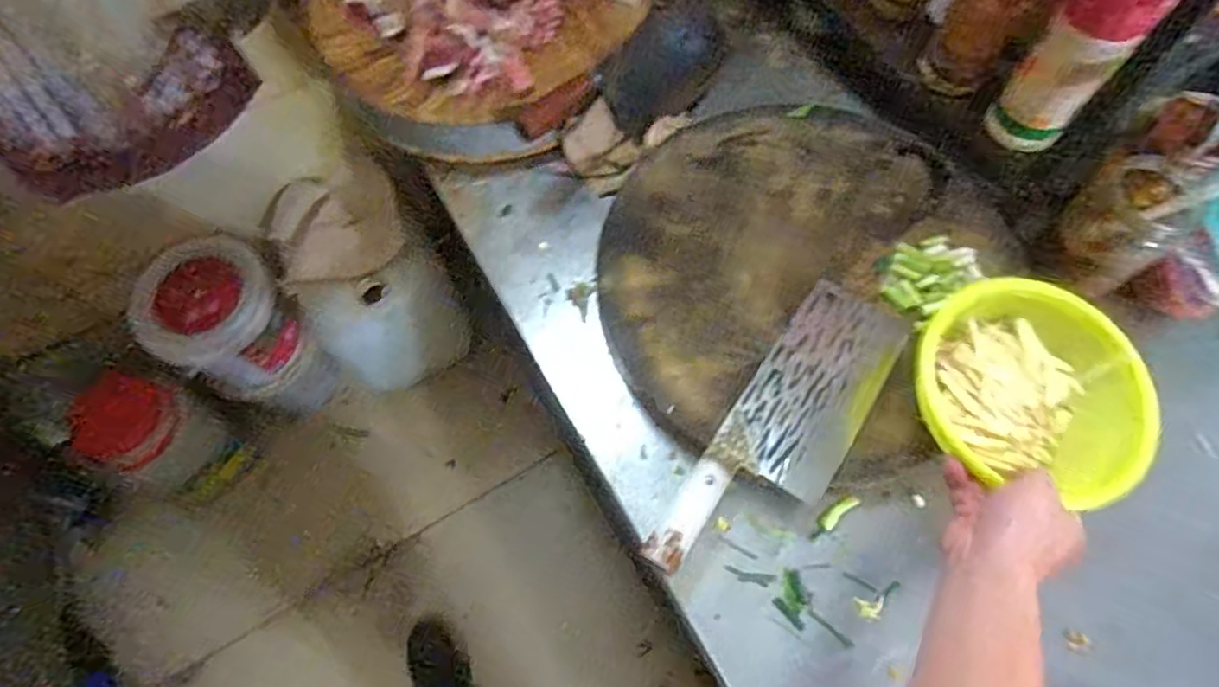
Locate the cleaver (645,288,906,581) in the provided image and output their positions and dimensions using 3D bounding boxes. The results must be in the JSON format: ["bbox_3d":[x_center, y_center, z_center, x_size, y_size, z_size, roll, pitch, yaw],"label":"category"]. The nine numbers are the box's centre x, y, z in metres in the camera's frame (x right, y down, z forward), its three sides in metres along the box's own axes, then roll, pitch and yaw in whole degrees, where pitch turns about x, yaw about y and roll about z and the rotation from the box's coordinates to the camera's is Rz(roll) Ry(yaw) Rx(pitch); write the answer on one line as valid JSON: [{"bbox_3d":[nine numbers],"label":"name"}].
[{"bbox_3d":[0.156,0.077,0.557,0.099,0.034,0.308,33,72,13],"label":"cleaver"}]

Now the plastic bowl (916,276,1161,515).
[{"bbox_3d":[0.332,0.044,0.516,0.167,0.065,0.147,7,68,4],"label":"plastic bowl"}]

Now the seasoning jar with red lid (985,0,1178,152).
[{"bbox_3d":[0.410,-0.251,0.562,0.065,0.166,0.080,-26,59,-17],"label":"seasoning jar with red lid"}]

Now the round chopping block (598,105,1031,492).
[{"bbox_3d":[0.175,-0.072,0.631,0.365,0.041,0.384,0,67,1],"label":"round chopping block"}]

